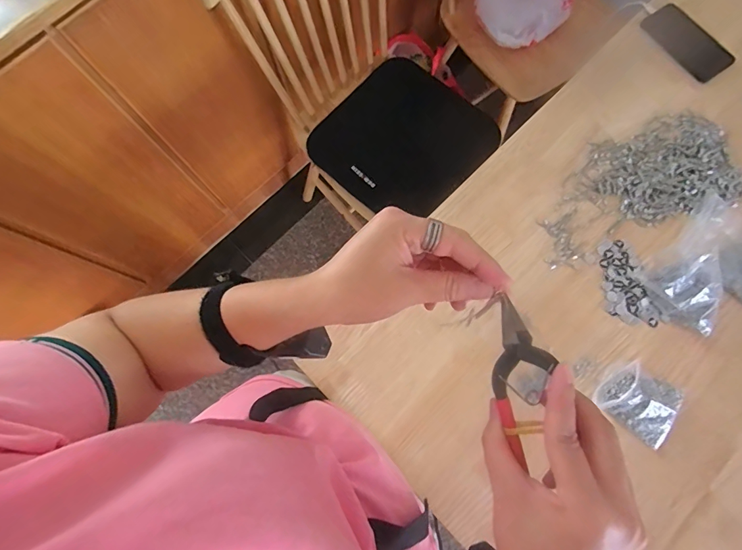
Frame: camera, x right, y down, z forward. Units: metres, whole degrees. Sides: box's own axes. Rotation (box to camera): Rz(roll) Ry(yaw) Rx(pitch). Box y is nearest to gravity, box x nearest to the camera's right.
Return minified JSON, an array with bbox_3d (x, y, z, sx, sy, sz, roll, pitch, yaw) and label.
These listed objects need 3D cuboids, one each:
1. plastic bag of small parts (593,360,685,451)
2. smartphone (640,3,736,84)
[{"bbox_3d":[0.360,0.166,0.554,0.103,0.031,0.083,34,79,10],"label":"plastic bag of small parts"},{"bbox_3d":[0.535,-0.394,0.699,0.073,0.012,0.152,-30,77,-6],"label":"smartphone"}]

